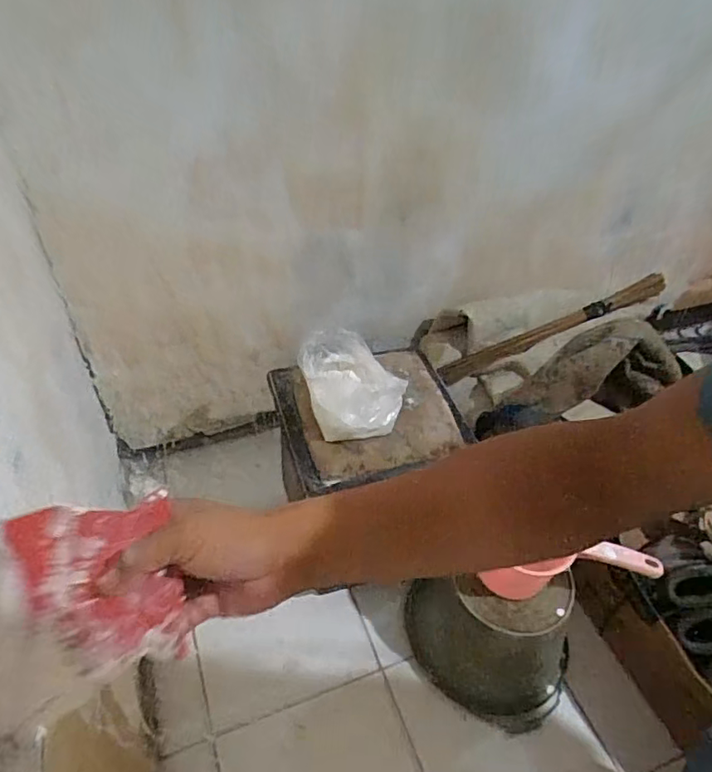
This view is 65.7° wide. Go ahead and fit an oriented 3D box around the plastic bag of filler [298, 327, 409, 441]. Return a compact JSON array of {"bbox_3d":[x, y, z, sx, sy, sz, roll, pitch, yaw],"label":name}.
[{"bbox_3d":[-0.009,0.001,0.869,0.142,0.107,0.163,-19,50,-23],"label":"plastic bag of filler"}]

